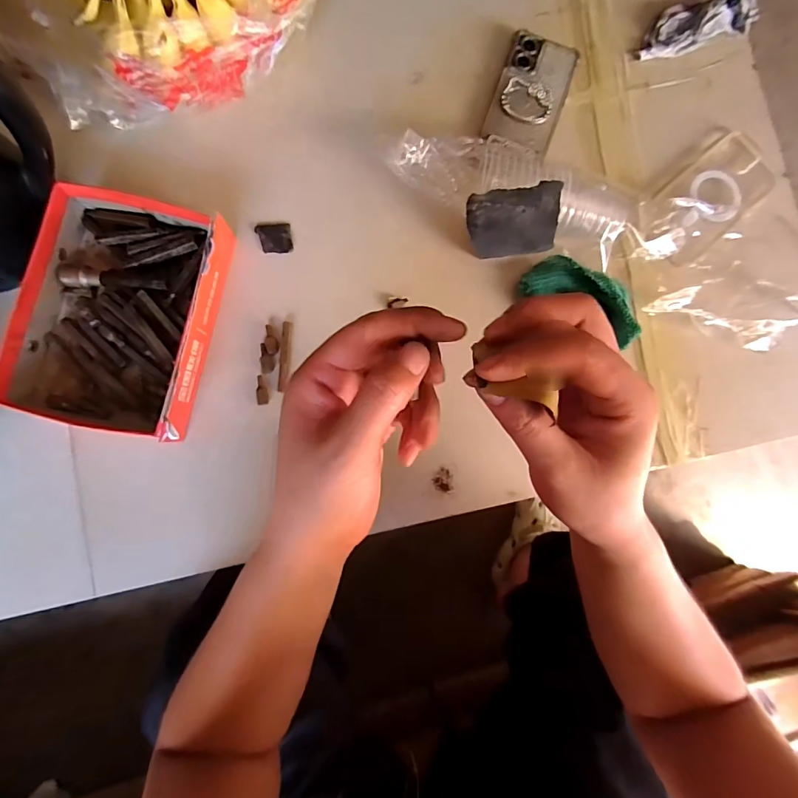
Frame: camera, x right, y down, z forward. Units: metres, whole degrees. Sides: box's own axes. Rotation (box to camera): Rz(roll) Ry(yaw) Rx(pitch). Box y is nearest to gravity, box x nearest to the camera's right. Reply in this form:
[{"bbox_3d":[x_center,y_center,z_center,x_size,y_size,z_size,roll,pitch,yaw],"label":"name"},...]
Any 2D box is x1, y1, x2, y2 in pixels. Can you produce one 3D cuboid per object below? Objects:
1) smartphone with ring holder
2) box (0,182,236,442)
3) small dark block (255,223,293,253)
[{"bbox_3d":[0.141,-0.326,0.472,0.072,0.016,0.131,19,84,-3],"label":"smartphone with ring holder"},{"bbox_3d":[-0.256,-0.081,0.409,0.160,0.052,0.220,12,84,-3],"label":"box"},{"bbox_3d":[-0.127,-0.164,0.446,0.034,0.005,0.033,-9,86,-5],"label":"small dark block"}]

